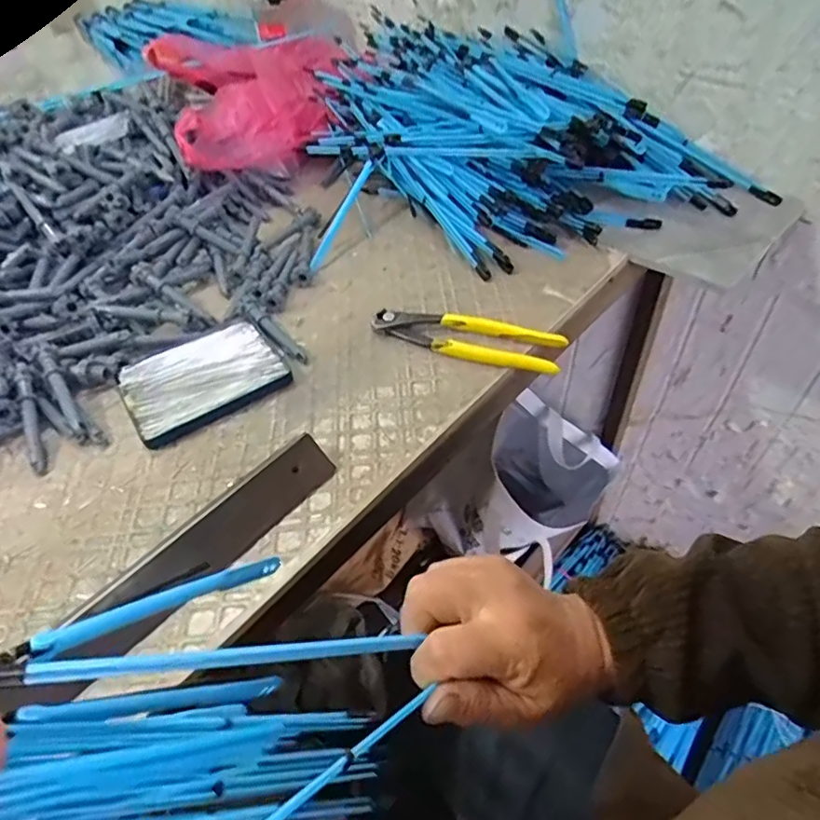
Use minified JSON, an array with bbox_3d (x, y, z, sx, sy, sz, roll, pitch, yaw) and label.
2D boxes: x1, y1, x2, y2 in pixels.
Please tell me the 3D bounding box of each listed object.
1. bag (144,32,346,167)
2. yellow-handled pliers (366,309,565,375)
[{"bbox_3d":[-0.191,-0.398,0.753,0.232,0.088,0.273,-20,50,-14],"label":"bag"},{"bbox_3d":[0.047,-0.063,0.507,0.163,0.020,0.040,17,51,18],"label":"yellow-handled pliers"}]

